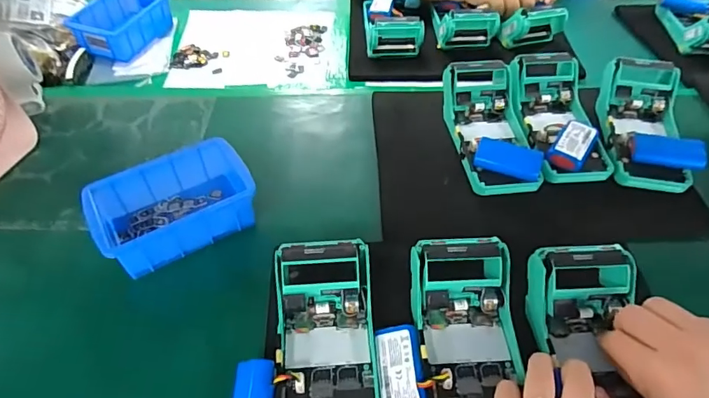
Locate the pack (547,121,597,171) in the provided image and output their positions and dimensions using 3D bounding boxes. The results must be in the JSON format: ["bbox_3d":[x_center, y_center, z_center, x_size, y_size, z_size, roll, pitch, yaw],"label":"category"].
[{"bbox_3d":[0.239,-0.057,0.508,0.037,0.022,0.069,30,52,18],"label":"pack"}]

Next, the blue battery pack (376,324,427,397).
[{"bbox_3d":[0.036,0.130,0.352,0.034,0.013,0.068,-15,47,10],"label":"blue battery pack"}]

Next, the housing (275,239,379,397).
[{"bbox_3d":[-0.021,0.106,0.350,0.076,0.058,0.185,-1,49,-3],"label":"housing"}]

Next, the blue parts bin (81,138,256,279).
[{"bbox_3d":[-0.179,0.004,0.461,0.147,0.055,0.099,-26,54,-22],"label":"blue parts bin"}]

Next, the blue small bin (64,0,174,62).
[{"bbox_3d":[-0.369,-0.282,0.740,0.098,0.053,0.158,23,52,17],"label":"blue small bin"}]

